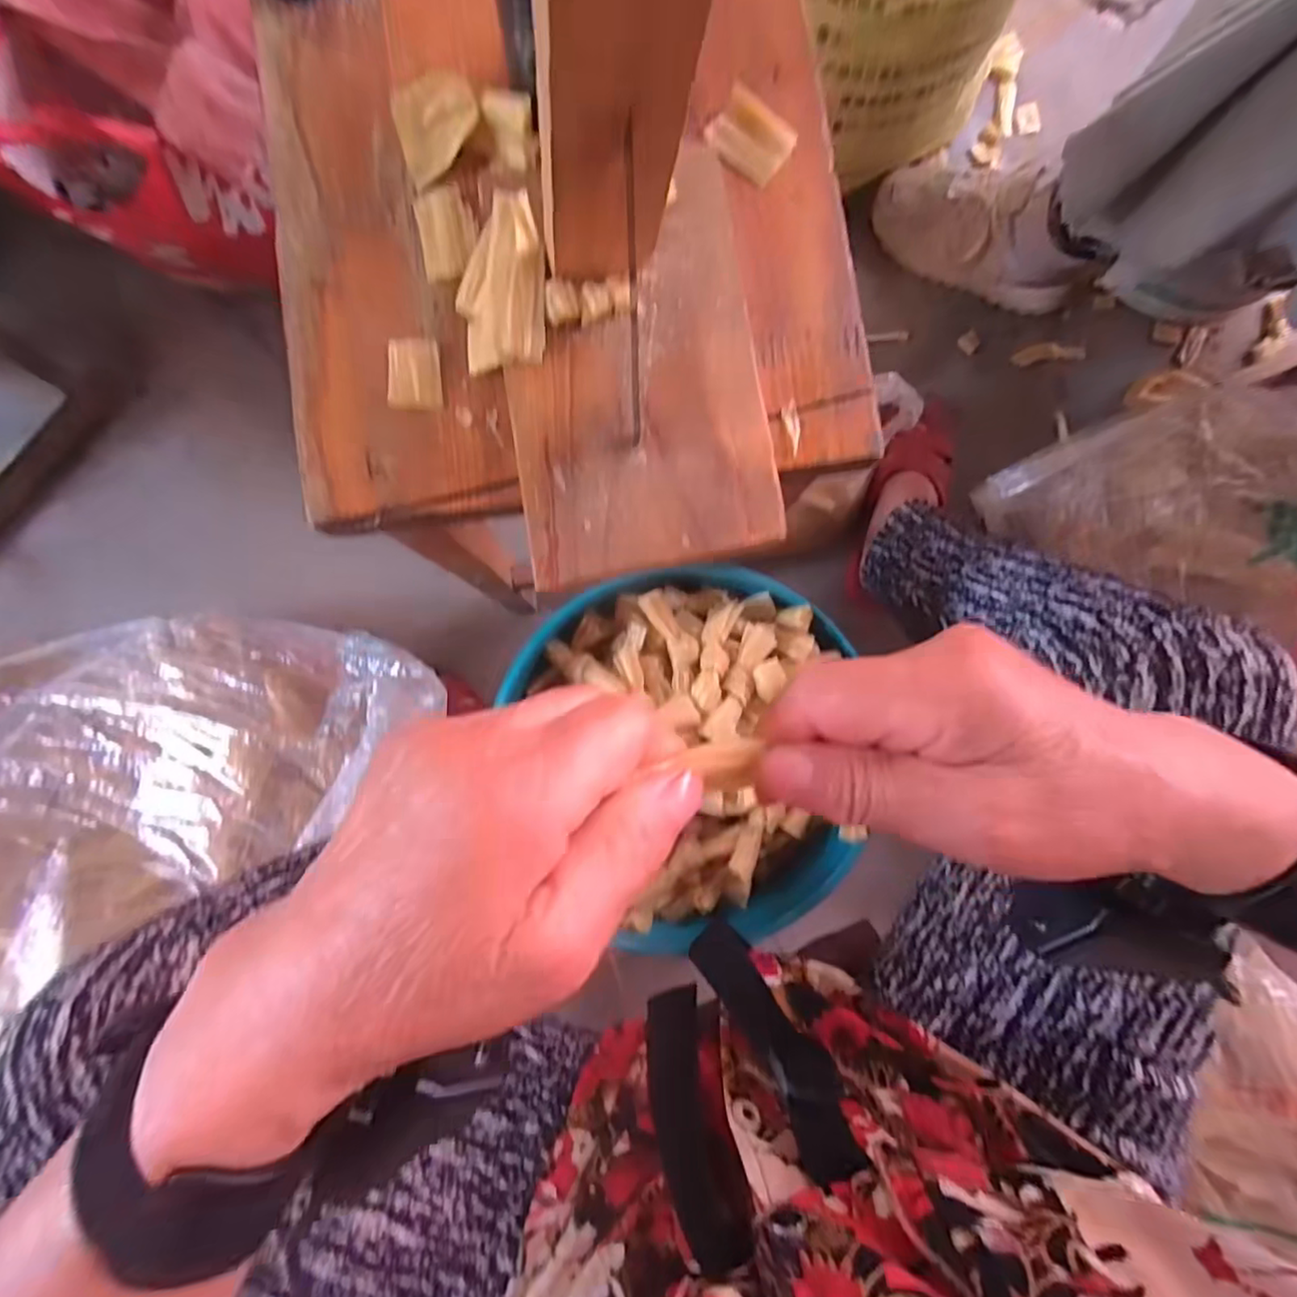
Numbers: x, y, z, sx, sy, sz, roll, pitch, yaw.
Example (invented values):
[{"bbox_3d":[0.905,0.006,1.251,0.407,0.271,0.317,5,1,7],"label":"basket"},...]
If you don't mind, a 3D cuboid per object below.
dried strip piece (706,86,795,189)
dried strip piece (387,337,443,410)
[{"bbox_3d":[0.043,-0.217,0.265,0.034,0.007,0.025,36,86,1],"label":"dried strip piece"},{"bbox_3d":[-0.094,-0.111,0.252,0.020,0.004,0.029,-2,86,-2],"label":"dried strip piece"}]

